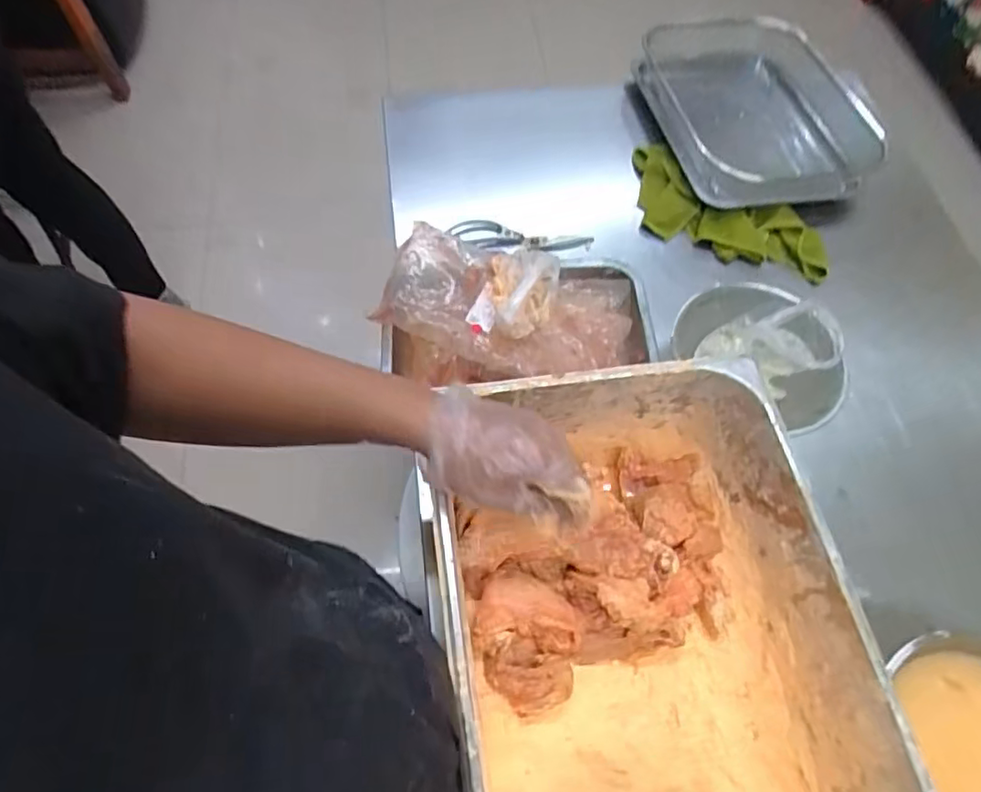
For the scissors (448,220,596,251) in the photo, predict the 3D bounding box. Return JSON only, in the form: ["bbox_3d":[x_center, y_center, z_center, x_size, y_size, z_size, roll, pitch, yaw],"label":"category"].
[{"bbox_3d":[0.040,-0.210,0.796,0.190,0.022,0.041,9,64,1],"label":"scissors"}]

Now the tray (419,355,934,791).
[{"bbox_3d":[0.131,0.236,0.497,0.311,0.149,0.508,-7,65,-7],"label":"tray"}]

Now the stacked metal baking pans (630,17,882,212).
[{"bbox_3d":[0.388,-0.426,0.865,0.291,0.067,0.348,-9,65,-8],"label":"stacked metal baking pans"}]

